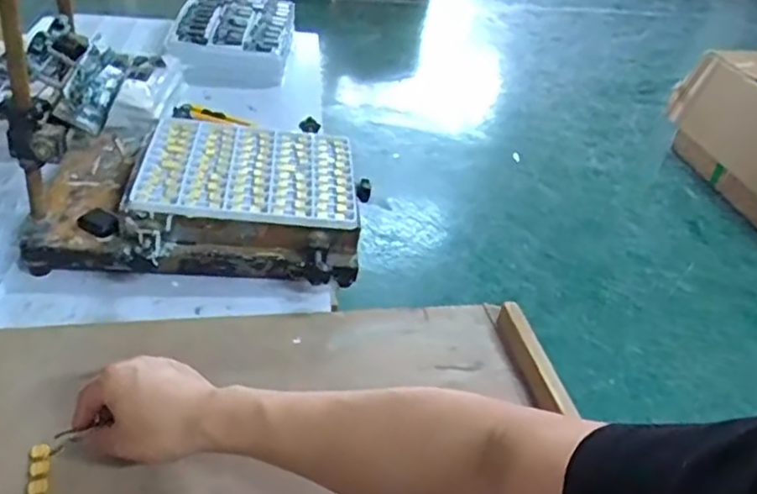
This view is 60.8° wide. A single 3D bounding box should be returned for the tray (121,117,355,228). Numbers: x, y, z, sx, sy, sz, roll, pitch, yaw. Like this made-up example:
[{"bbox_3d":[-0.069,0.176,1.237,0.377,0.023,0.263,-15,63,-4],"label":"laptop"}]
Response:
[{"bbox_3d":[-0.170,-0.107,0.860,0.270,0.026,0.223,1,36,-8],"label":"tray"}]

